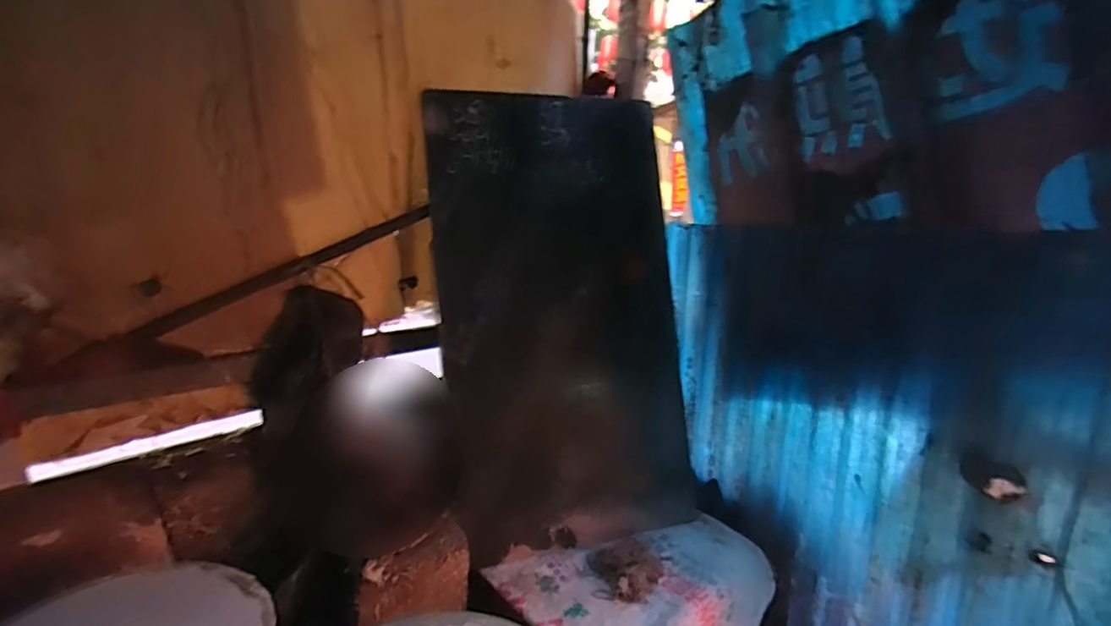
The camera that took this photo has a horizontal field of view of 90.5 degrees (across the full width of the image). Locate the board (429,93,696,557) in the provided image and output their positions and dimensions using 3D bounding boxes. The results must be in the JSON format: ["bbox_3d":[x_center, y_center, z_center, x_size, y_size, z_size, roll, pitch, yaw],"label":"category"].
[{"bbox_3d":[0.025,-0.010,1.116,0.498,0.853,0.036,-4,-1,-16],"label":"board"}]

